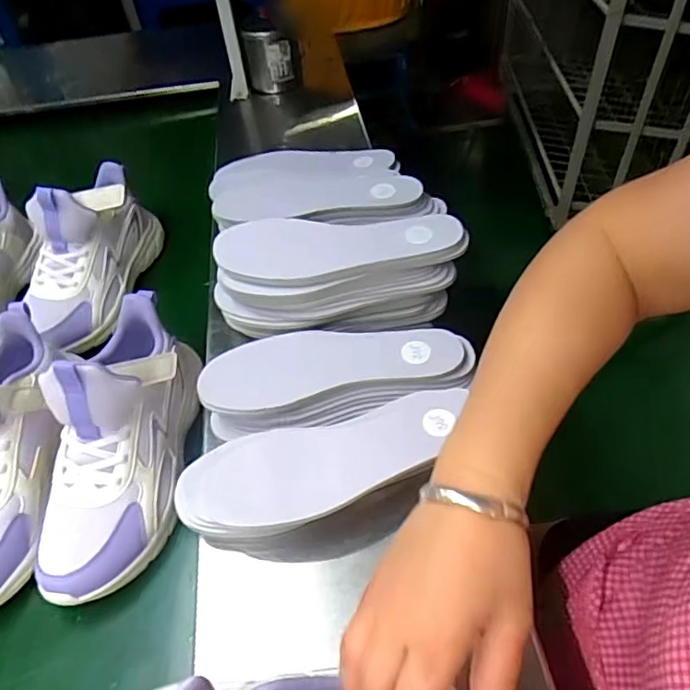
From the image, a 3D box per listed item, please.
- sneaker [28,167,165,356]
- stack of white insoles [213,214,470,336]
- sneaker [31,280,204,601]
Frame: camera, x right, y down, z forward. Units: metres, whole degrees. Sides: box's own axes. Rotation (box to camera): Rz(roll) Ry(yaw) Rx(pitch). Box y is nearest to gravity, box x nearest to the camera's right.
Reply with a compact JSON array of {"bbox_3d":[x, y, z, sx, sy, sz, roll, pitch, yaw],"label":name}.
[{"bbox_3d":[-0.300,-0.115,0.627,0.088,0.128,0.225,3,49,6],"label":"sneaker"},{"bbox_3d":[-0.007,-0.069,0.541,0.231,0.084,0.080,-5,48,-2],"label":"stack of white insoles"},{"bbox_3d":[-0.188,0.072,0.459,0.094,0.148,0.247,-2,48,1],"label":"sneaker"}]

